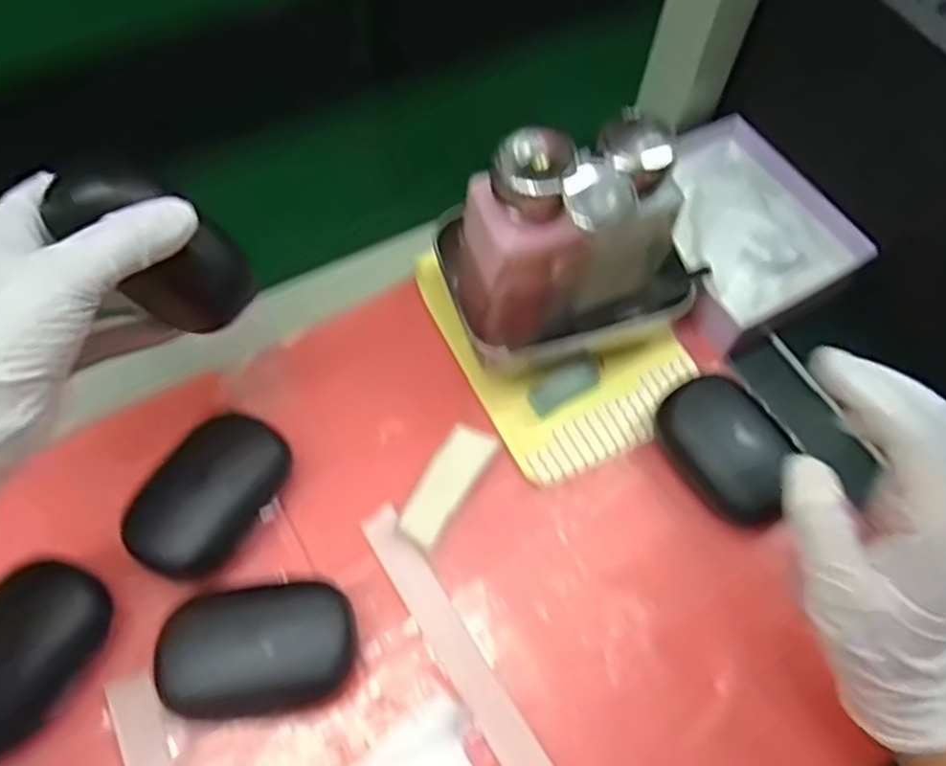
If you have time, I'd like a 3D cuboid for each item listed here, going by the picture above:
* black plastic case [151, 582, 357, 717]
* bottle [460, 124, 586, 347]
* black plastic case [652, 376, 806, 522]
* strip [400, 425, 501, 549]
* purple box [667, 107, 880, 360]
[{"bbox_3d":[-0.096,0.121,0.334,0.083,0.037,0.052,-3,63,-6],"label":"black plastic case"},{"bbox_3d":[0.023,-0.066,0.382,0.058,0.137,0.053,-16,64,-12],"label":"bottle"},{"bbox_3d":[0.137,0.033,0.389,0.052,0.023,0.078,-33,69,-19],"label":"black plastic case"},{"bbox_3d":[-0.015,0.054,0.391,0.024,0.007,0.069,29,64,11],"label":"strip"},{"bbox_3d":[0.159,-0.096,0.461,0.124,0.040,0.136,-28,68,-17],"label":"purple box"}]

